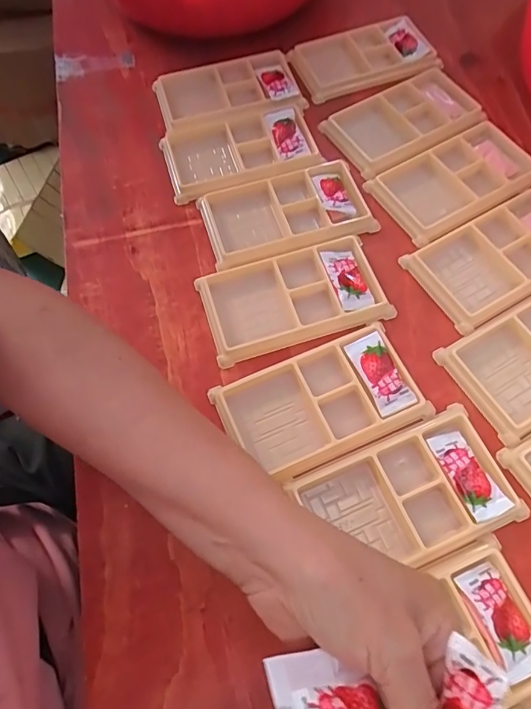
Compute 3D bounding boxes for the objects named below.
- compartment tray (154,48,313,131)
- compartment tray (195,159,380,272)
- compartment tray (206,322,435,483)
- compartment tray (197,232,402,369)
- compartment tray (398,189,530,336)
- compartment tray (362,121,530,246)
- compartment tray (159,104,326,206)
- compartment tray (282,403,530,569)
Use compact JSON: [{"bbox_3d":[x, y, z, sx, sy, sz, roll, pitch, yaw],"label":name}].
[{"bbox_3d":[-0.036,-0.258,0.461,0.138,0.017,0.073,-12,66,-2],"label":"compartment tray"},{"bbox_3d":[0.017,-0.120,0.394,0.135,0.012,0.078,-16,66,-4],"label":"compartment tray"},{"bbox_3d":[0.039,0.032,0.325,0.134,0.013,0.077,-21,67,-7],"label":"compartment tray"},{"bbox_3d":[0.020,-0.044,0.360,0.132,0.010,0.074,-16,66,-4],"label":"compartment tray"},{"bbox_3d":[0.188,-0.078,0.373,0.135,0.010,0.076,-29,68,-10],"label":"compartment tray"},{"bbox_3d":[0.168,-0.152,0.404,0.136,0.009,0.079,-28,68,-10],"label":"compartment tray"},{"bbox_3d":[-0.023,-0.186,0.426,0.134,0.013,0.081,-17,66,-4],"label":"compartment tray"},{"bbox_3d":[0.091,0.090,0.299,0.125,0.010,0.077,-21,67,-7],"label":"compartment tray"}]

